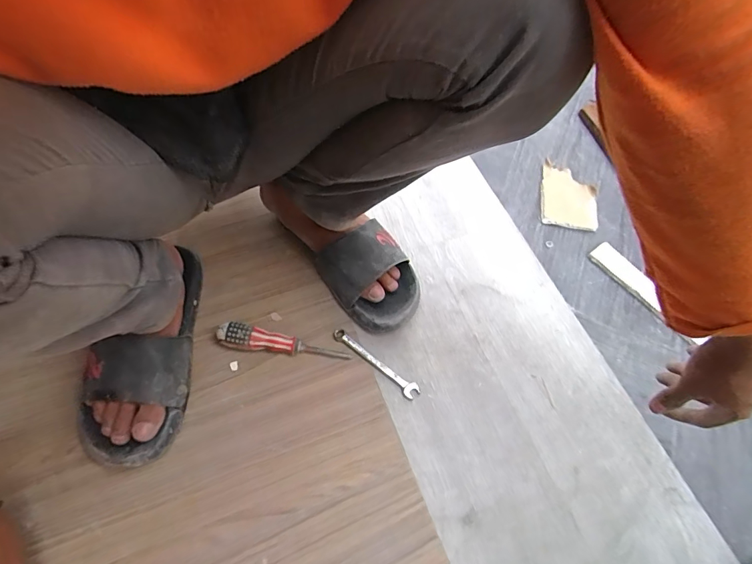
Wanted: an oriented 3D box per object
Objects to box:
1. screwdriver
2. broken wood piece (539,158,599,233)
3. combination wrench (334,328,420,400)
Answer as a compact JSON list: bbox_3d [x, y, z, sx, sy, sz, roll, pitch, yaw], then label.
[{"bbox_3d":[-0.120,0.082,0.544,0.169,0.033,0.027,9,62,1],"label":"screwdriver"},{"bbox_3d":[0.318,-0.143,0.688,0.088,0.014,0.126,12,59,12],"label":"broken wood piece"},{"bbox_3d":[-0.001,0.107,0.561,0.137,0.009,0.022,37,66,15],"label":"combination wrench"}]

